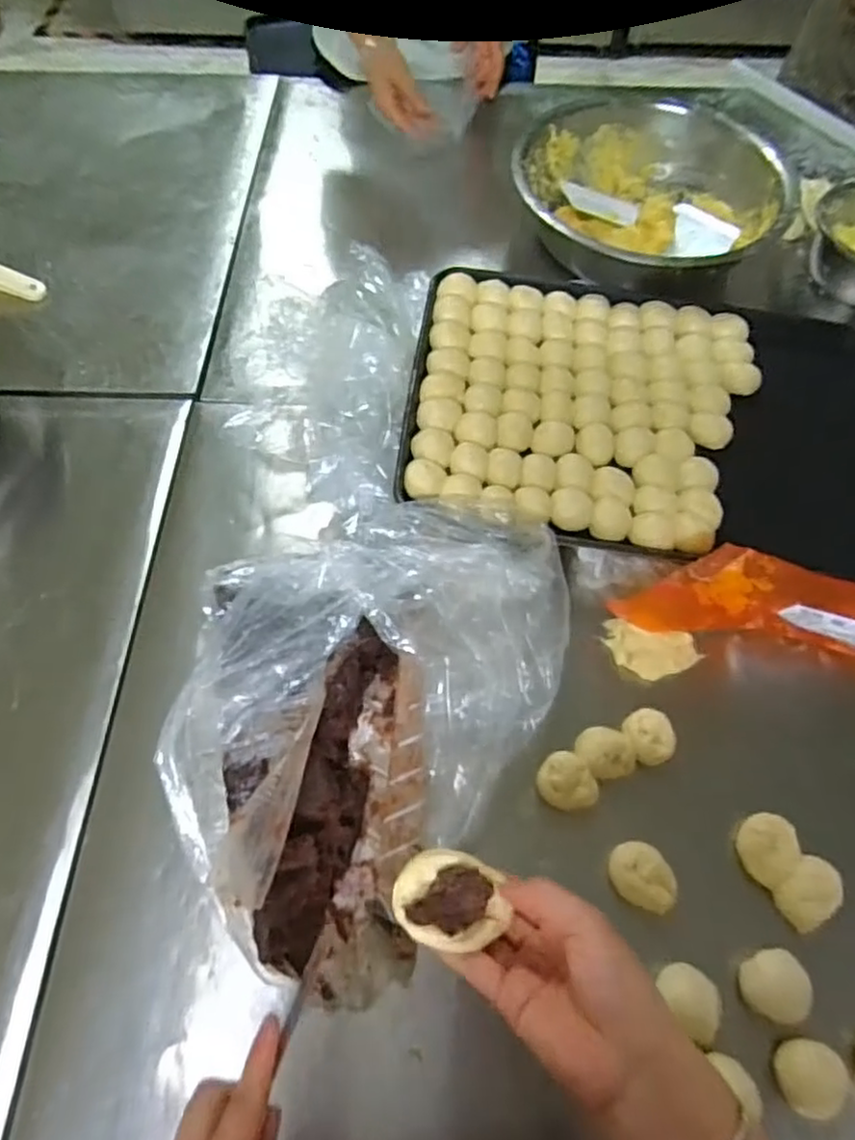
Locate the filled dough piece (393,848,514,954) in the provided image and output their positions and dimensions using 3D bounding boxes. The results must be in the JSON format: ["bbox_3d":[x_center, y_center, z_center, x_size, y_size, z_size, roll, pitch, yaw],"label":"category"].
[{"bbox_3d":[0.014,0.201,0.408,0.067,0.025,0.053,15,64,8],"label":"filled dough piece"}]

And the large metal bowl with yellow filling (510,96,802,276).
[{"bbox_3d":[0.313,-0.536,0.970,0.367,0.108,0.325,29,66,14],"label":"large metal bowl with yellow filling"}]

